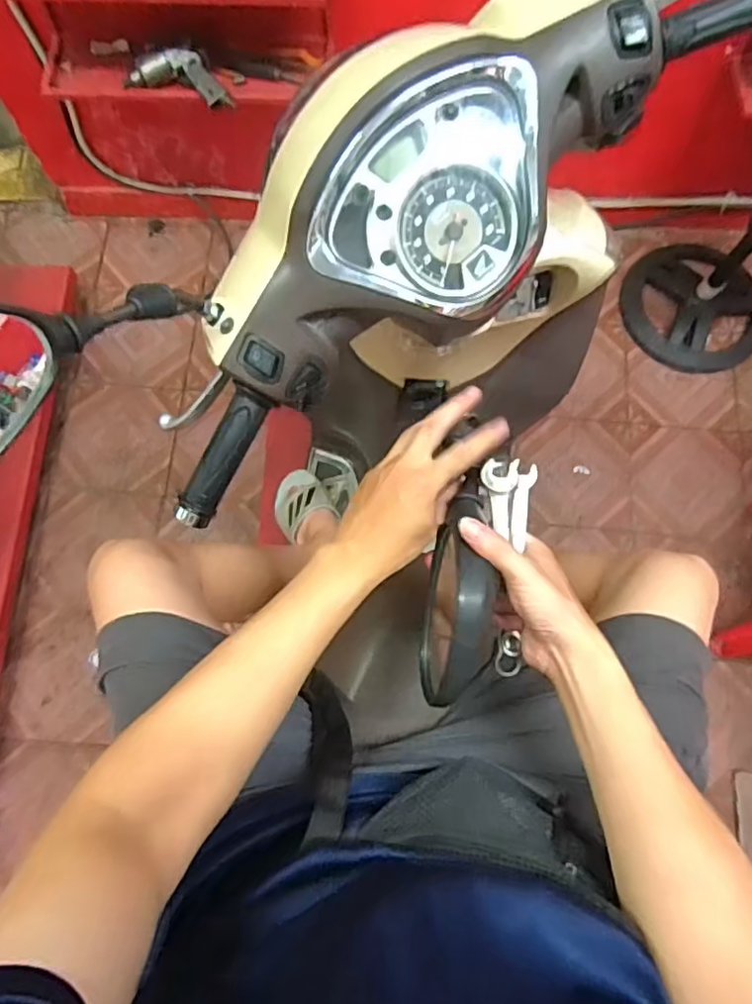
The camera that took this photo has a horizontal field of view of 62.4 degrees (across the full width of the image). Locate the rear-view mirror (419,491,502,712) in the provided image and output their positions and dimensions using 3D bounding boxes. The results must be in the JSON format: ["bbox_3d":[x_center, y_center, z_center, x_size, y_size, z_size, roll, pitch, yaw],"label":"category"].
[{"bbox_3d":[0.065,0.072,0.481,0.044,0.082,0.159,9,74,2],"label":"rear-view mirror"}]

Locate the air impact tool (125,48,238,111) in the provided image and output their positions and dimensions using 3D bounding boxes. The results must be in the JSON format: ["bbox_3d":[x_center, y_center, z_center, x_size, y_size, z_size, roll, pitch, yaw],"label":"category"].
[{"bbox_3d":[-0.409,-0.895,1.307,0.243,0.050,0.089,15,74,4],"label":"air impact tool"}]

